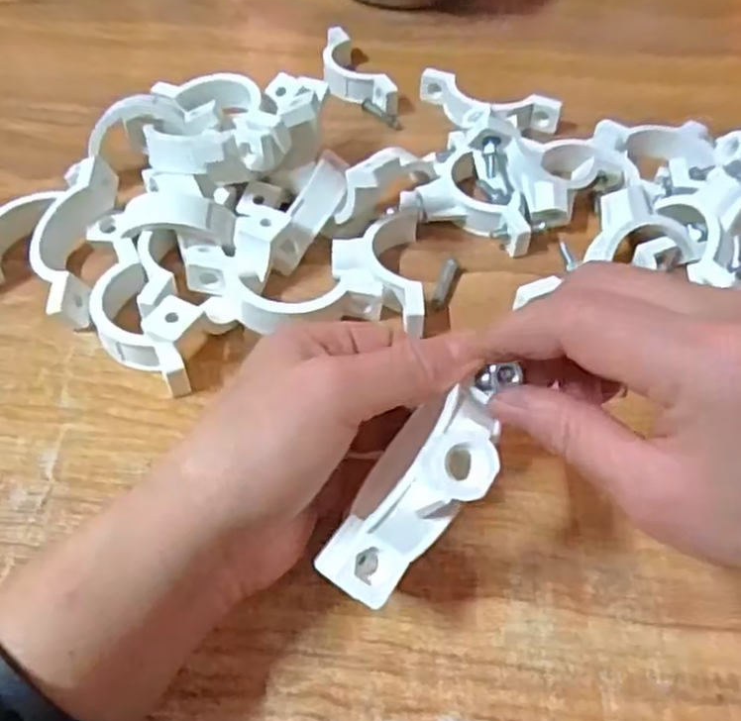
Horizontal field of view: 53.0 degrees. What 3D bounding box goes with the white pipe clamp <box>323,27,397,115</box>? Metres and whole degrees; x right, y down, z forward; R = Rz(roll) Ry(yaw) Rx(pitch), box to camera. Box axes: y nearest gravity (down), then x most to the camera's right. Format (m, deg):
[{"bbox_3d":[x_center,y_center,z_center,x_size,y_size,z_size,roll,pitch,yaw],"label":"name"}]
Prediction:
[{"bbox_3d":[-0.016,-0.184,0.478,0.031,0.019,0.094,-18,52,-17],"label":"white pipe clamp"}]

